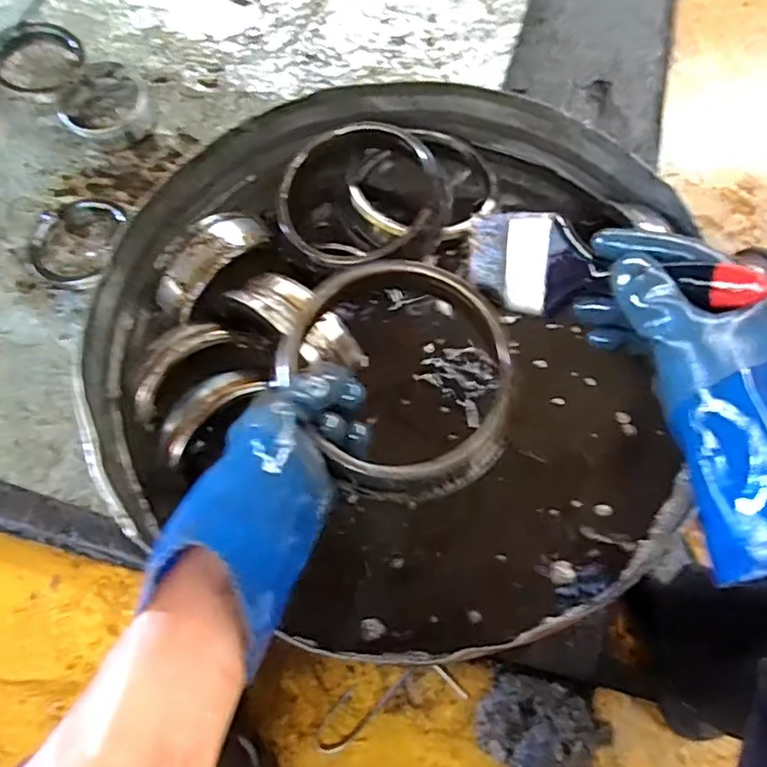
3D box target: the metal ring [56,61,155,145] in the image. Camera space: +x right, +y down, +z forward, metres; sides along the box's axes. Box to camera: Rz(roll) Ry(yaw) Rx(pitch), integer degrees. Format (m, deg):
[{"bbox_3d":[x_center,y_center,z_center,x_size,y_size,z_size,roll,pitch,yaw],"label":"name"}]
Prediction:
[{"bbox_3d":[-0.543,-0.547,1.189,0.172,0.022,0.164,0,88,-4],"label":"metal ring"}]

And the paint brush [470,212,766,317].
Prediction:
[{"bbox_3d":[0.138,-0.078,0.403,0.012,0.068,0.203,-11,17,-41],"label":"paint brush"}]

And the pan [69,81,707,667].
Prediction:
[{"bbox_3d":[-0.004,-0.050,0.597,0.539,0.114,0.566,-1,66,2],"label":"pan"}]

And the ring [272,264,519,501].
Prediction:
[{"bbox_3d":[0.016,-0.007,0.440,0.156,0.038,0.182,-31,85,-9],"label":"ring"}]

